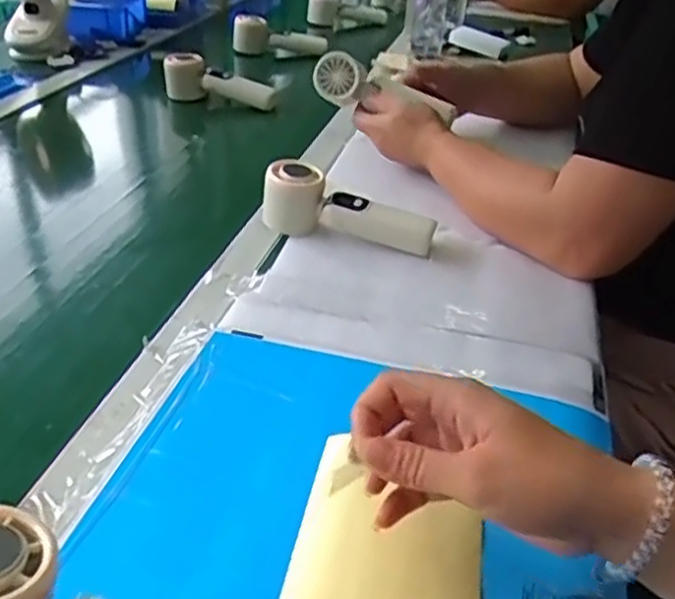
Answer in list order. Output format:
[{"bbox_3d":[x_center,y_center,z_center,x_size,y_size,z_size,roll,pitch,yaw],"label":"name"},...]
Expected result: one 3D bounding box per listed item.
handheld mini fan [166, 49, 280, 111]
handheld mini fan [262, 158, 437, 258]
[{"bbox_3d":[-0.168,-0.306,1.011,0.164,0.056,0.048,17,36,21],"label":"handheld mini fan"},{"bbox_3d":[0.010,-0.081,0.660,0.158,0.061,0.053,14,35,17],"label":"handheld mini fan"}]

